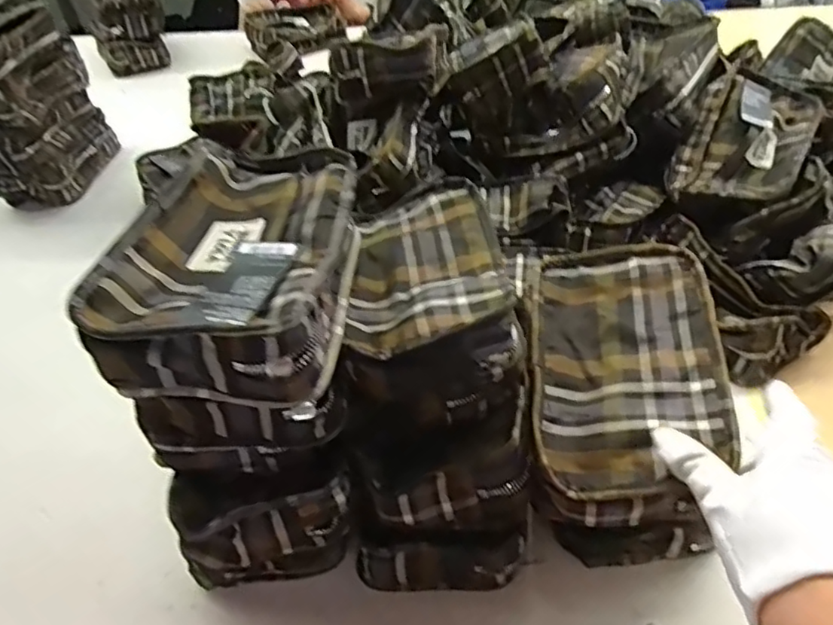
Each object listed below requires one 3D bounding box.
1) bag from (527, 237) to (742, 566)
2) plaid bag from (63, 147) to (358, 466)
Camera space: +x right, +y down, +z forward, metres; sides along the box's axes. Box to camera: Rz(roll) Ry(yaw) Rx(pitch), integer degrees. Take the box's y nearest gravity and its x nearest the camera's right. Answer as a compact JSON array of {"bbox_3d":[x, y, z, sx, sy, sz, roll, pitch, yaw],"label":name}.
[{"bbox_3d":[0.151,0.070,0.438,0.133,0.149,0.195,4,46,8],"label":"bag"},{"bbox_3d":[-0.103,-0.013,0.385,0.126,0.133,0.194,-3,45,1],"label":"plaid bag"}]

